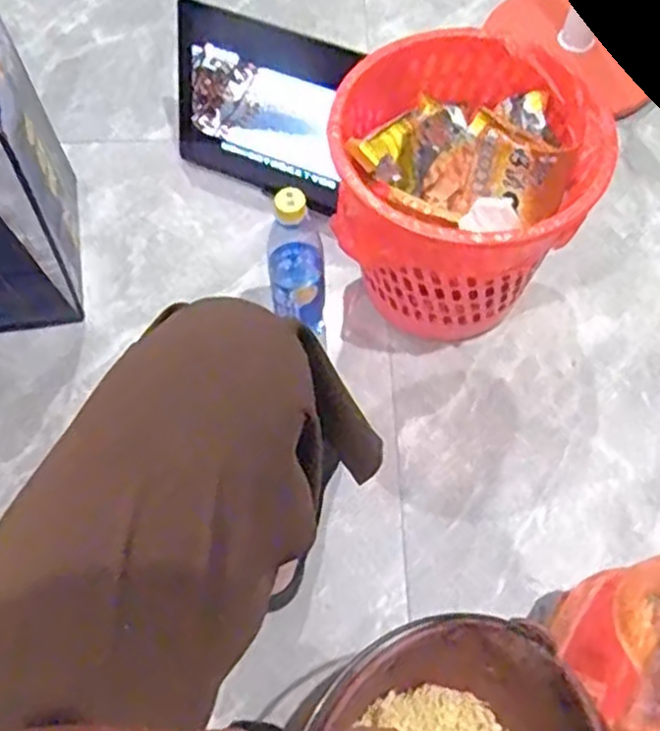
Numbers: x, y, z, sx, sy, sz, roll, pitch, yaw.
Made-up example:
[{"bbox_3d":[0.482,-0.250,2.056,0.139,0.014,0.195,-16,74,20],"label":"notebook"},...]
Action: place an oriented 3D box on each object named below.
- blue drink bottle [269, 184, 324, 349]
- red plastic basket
[{"bbox_3d":[-0.033,-0.112,0.821,0.057,0.236,0.074,-18,65,-8],"label":"blue drink bottle"},{"bbox_3d":[0.134,-0.169,0.833,0.261,0.273,0.260,0,64,1],"label":"red plastic basket"}]

